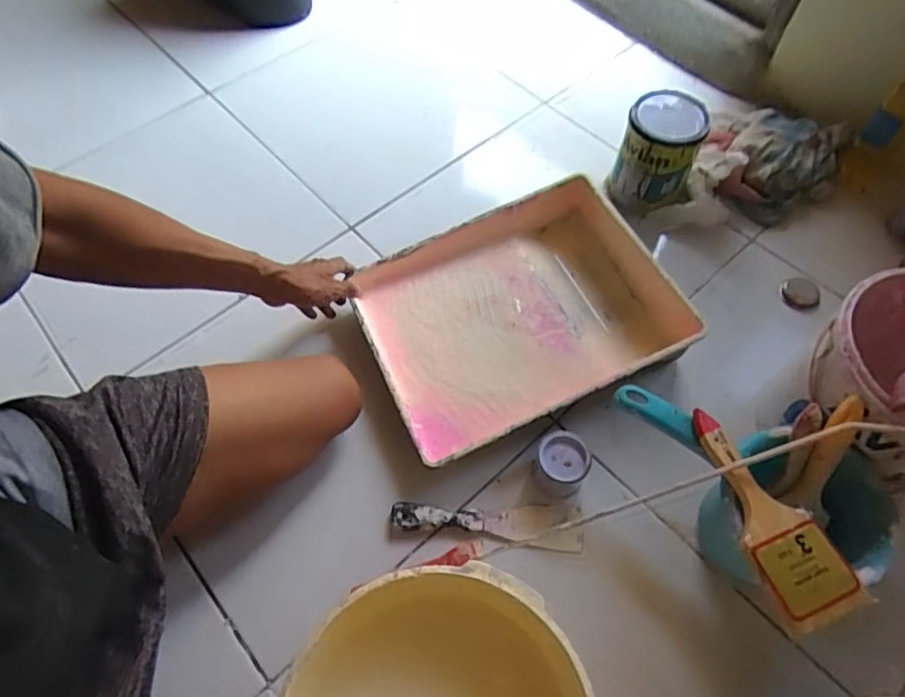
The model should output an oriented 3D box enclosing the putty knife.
[{"bbox_3d":[0.038,0.188,0.617,0.204,0.015,0.044,3,62,3],"label":"putty knife"}]

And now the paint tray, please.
[{"bbox_3d":[0.078,-0.036,0.721,0.354,0.096,0.272,-24,64,-10],"label":"paint tray"}]

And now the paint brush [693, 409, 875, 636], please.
[{"bbox_3d":[0.268,0.139,0.491,0.070,0.010,0.184,-21,63,-9],"label":"paint brush"}]

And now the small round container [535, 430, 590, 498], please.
[{"bbox_3d":[0.117,0.125,0.613,0.054,0.051,0.055,-1,62,2],"label":"small round container"}]

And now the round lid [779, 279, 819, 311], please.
[{"bbox_3d":[0.461,-0.071,0.756,0.050,0.009,0.043,-9,62,-3],"label":"round lid"}]

